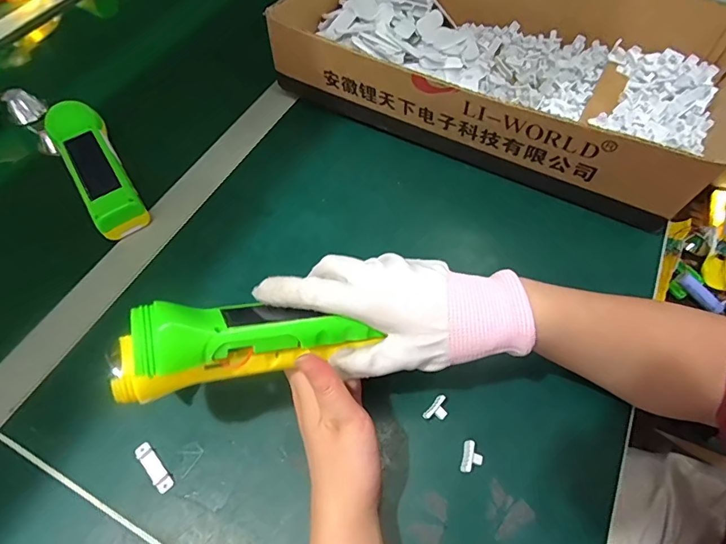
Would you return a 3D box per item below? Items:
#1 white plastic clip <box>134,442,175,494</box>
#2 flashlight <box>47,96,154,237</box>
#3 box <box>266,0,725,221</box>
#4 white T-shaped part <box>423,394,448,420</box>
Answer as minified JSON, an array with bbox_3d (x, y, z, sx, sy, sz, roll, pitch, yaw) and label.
[{"bbox_3d":[-0.142,0.132,0.297,0.011,0.004,0.037,-39,64,-20],"label":"white plastic clip"},{"bbox_3d":[-0.254,-0.101,0.421,0.046,0.041,0.155,-32,62,-17],"label":"flashlight"},{"bbox_3d":[0.146,-0.212,0.448,0.443,0.091,0.231,24,62,16],"label":"box"},{"bbox_3d":[0.054,0.098,0.311,0.021,0.006,0.013,-39,65,-22],"label":"white T-shaped part"}]

